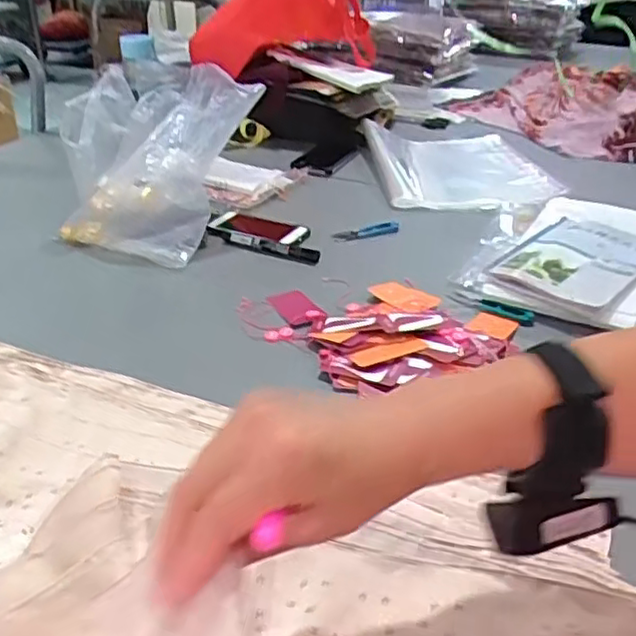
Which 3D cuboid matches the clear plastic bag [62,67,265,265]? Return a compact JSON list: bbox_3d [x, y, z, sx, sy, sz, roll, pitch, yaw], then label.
[{"bbox_3d":[-0.208,-0.224,0.911,0.231,0.194,0.228,9,31,15],"label":"clear plastic bag"}]

